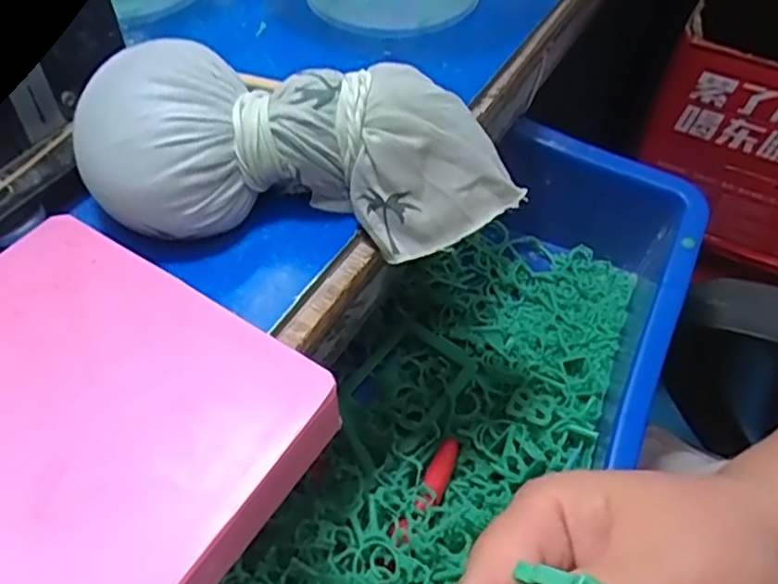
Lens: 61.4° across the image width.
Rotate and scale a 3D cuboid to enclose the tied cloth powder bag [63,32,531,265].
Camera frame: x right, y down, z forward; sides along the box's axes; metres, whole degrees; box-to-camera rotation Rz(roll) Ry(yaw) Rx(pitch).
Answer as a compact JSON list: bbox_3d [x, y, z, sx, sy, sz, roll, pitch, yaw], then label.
[{"bbox_3d":[-0.024,-0.047,0.221,0.145,0.045,0.051,3,54,-14],"label":"tied cloth powder bag"}]

